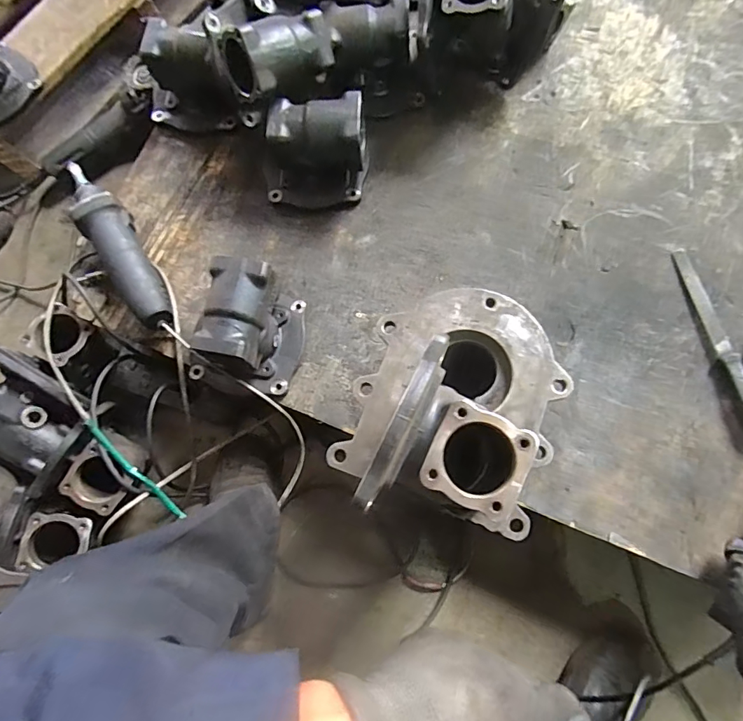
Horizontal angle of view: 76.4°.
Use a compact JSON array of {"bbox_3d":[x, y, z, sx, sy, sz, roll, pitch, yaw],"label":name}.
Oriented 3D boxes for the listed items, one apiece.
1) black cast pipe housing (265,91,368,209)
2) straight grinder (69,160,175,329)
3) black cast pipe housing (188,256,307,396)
[{"bbox_3d":[-0.083,-0.290,0.661,0.150,0.111,0.104,-1,76,3],"label":"black cast pipe housing"},{"bbox_3d":[-0.359,-0.168,0.668,0.068,0.063,0.296,-36,78,-3],"label":"straight grinder"},{"bbox_3d":[-0.171,-0.039,0.611,0.151,0.109,0.152,-1,76,3],"label":"black cast pipe housing"}]

